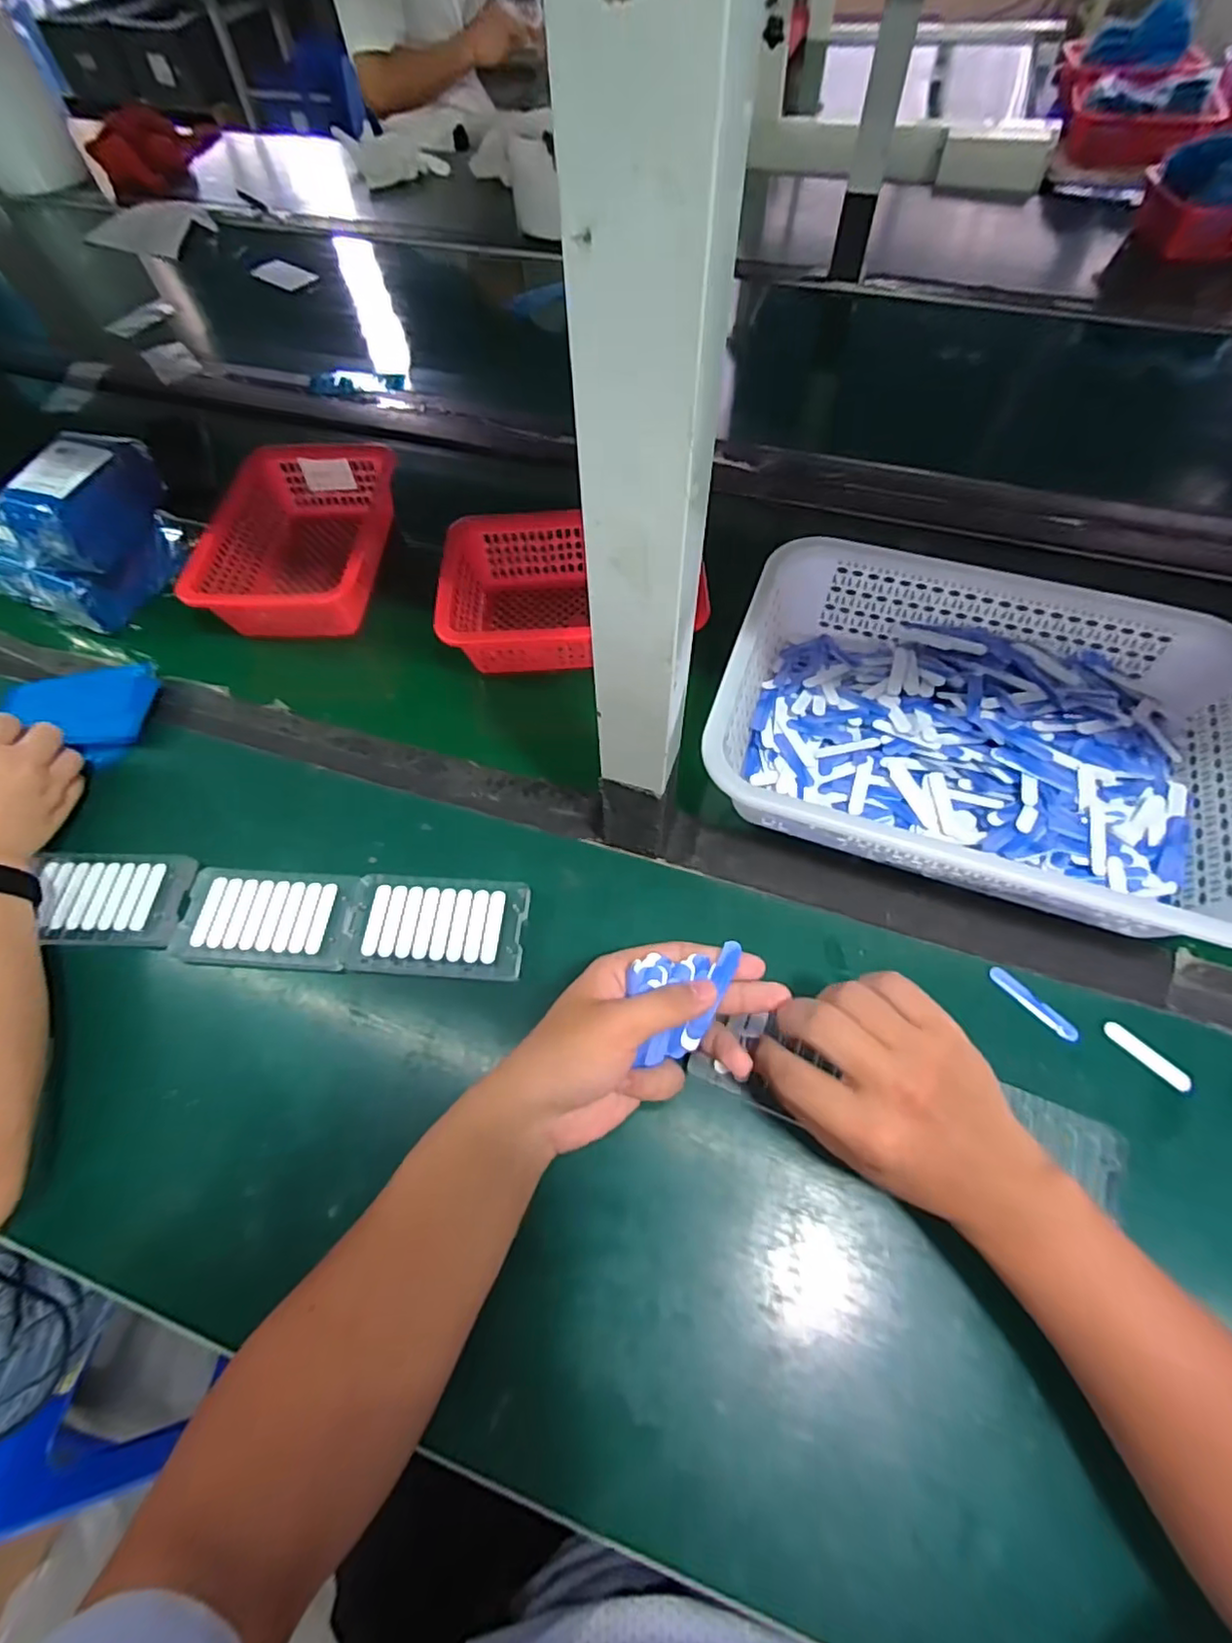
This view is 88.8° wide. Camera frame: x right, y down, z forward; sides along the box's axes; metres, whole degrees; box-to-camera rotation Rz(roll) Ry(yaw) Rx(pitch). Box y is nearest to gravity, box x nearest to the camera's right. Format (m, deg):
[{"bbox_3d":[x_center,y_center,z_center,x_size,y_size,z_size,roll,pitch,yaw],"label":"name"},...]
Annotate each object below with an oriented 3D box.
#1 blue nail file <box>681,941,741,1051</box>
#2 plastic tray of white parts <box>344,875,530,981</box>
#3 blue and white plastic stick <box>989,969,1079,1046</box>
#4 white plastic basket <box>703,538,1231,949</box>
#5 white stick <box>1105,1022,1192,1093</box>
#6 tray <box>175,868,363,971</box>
[{"bbox_3d":[0.052,0.096,0.346,0.011,0.007,0.064,26,95,15],"label":"blue nail file"},{"bbox_3d":[-0.126,0.074,0.441,0.122,0.013,0.070,3,62,4],"label":"plastic tray of white parts"},{"bbox_3d":[0.272,0.119,0.411,0.013,0.004,0.059,-40,67,-18],"label":"blue and white plastic stick"},{"bbox_3d":[0.262,-0.069,0.469,0.352,0.086,0.243,18,64,11],"label":"white plastic basket"},{"bbox_3d":[0.333,0.146,0.393,0.012,0.004,0.051,-41,68,-18],"label":"white stick"},{"bbox_3d":[-0.247,0.069,0.447,0.121,0.012,0.069,2,62,4],"label":"tray"}]

